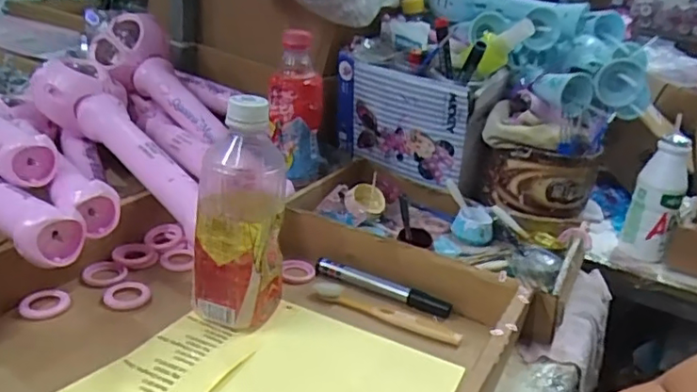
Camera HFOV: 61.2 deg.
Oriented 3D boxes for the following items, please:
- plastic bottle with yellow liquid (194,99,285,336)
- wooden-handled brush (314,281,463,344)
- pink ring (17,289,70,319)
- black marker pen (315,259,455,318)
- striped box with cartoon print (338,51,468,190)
[{"bbox_3d":[-0.087,0.011,0.474,0.066,0.183,0.078,4,24,-10],"label":"plastic bottle with yellow liquid"},{"bbox_3d":[0.033,0.102,0.524,0.137,0.009,0.024,16,25,18],"label":"wooden-handled brush"},{"bbox_3d":[-0.248,0.089,0.482,0.037,0.009,0.030,-16,33,-43],"label":"pink ring"},{"bbox_3d":[0.031,0.084,0.558,0.136,0.012,0.017,17,25,20],"label":"black marker pen"},{"bbox_3d":[0.059,-0.090,0.722,0.171,0.130,0.030,18,26,26],"label":"striped box with cartoon print"}]

